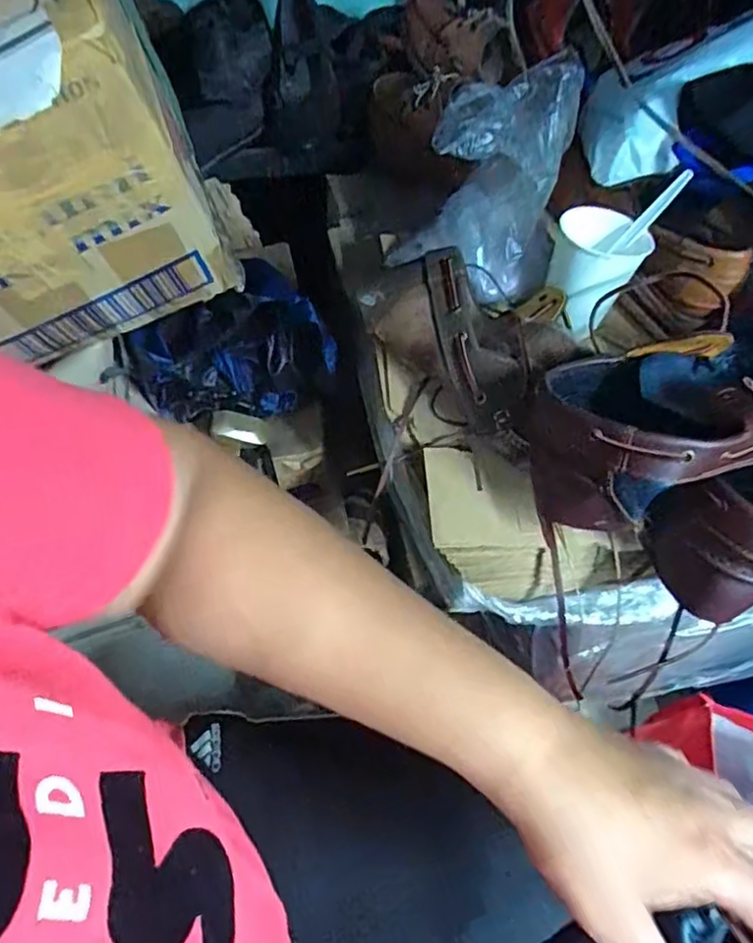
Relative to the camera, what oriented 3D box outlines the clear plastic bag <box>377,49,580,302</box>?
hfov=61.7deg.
[{"bbox_3d":[0.085,-0.245,0.518,0.132,0.161,0.108,13,55,8],"label":"clear plastic bag"}]

